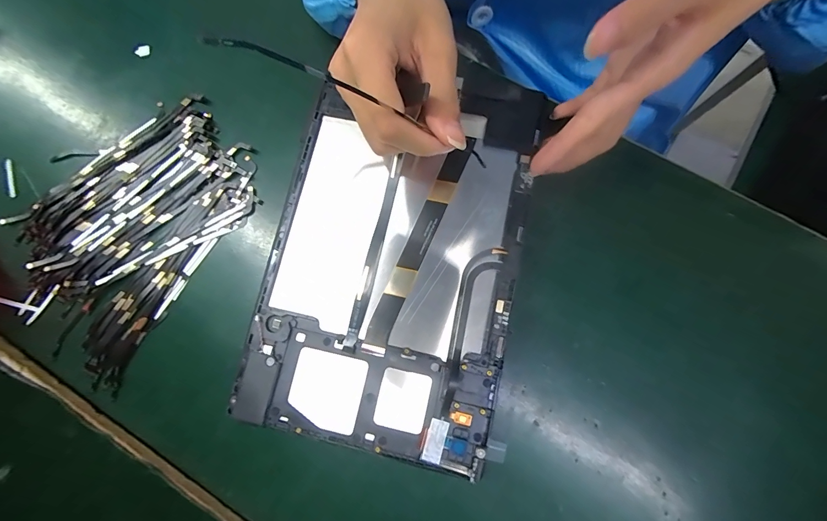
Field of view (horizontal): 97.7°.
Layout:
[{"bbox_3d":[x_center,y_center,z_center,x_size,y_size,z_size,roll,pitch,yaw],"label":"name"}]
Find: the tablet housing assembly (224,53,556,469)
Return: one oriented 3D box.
[{"bbox_3d":[-0.011,-0.011,0.229,0.151,0.016,0.238,14,80,5],"label":"tablet housing assembly"}]

